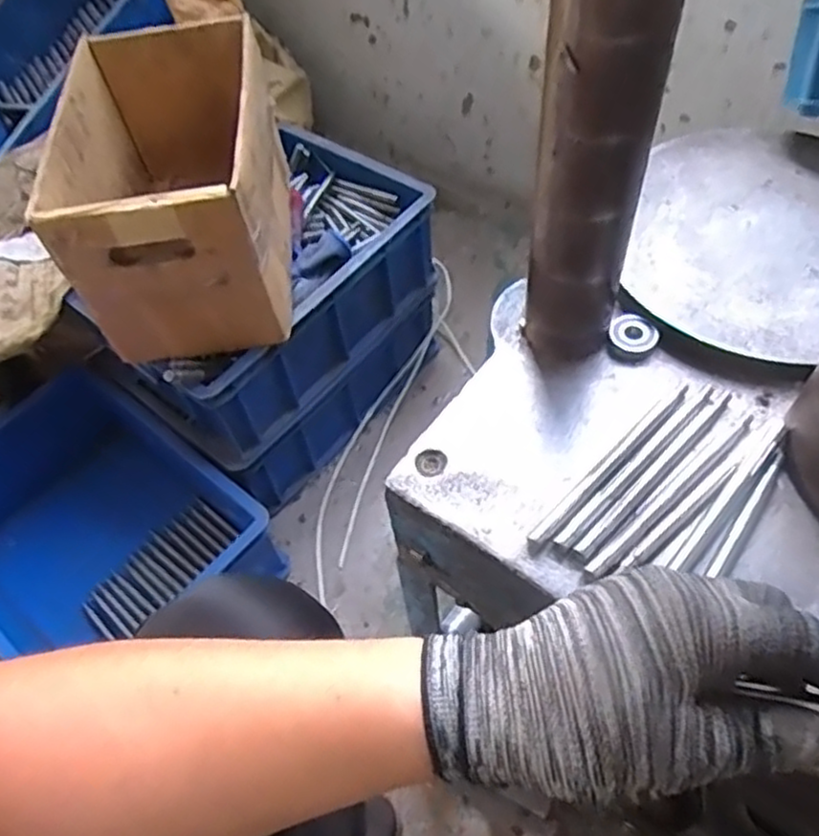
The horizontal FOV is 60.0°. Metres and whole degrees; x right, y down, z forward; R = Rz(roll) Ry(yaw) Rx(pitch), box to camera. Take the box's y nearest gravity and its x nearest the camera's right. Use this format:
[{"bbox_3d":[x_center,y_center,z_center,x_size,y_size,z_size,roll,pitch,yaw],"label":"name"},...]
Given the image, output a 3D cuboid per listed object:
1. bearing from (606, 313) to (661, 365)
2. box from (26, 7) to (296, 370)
[{"bbox_3d":[0.165,-0.058,0.527,0.034,0.015,0.033,-3,55,4],"label":"bearing"},{"bbox_3d":[-0.247,-0.256,0.773,0.201,0.191,0.349,-11,55,-2],"label":"box"}]

